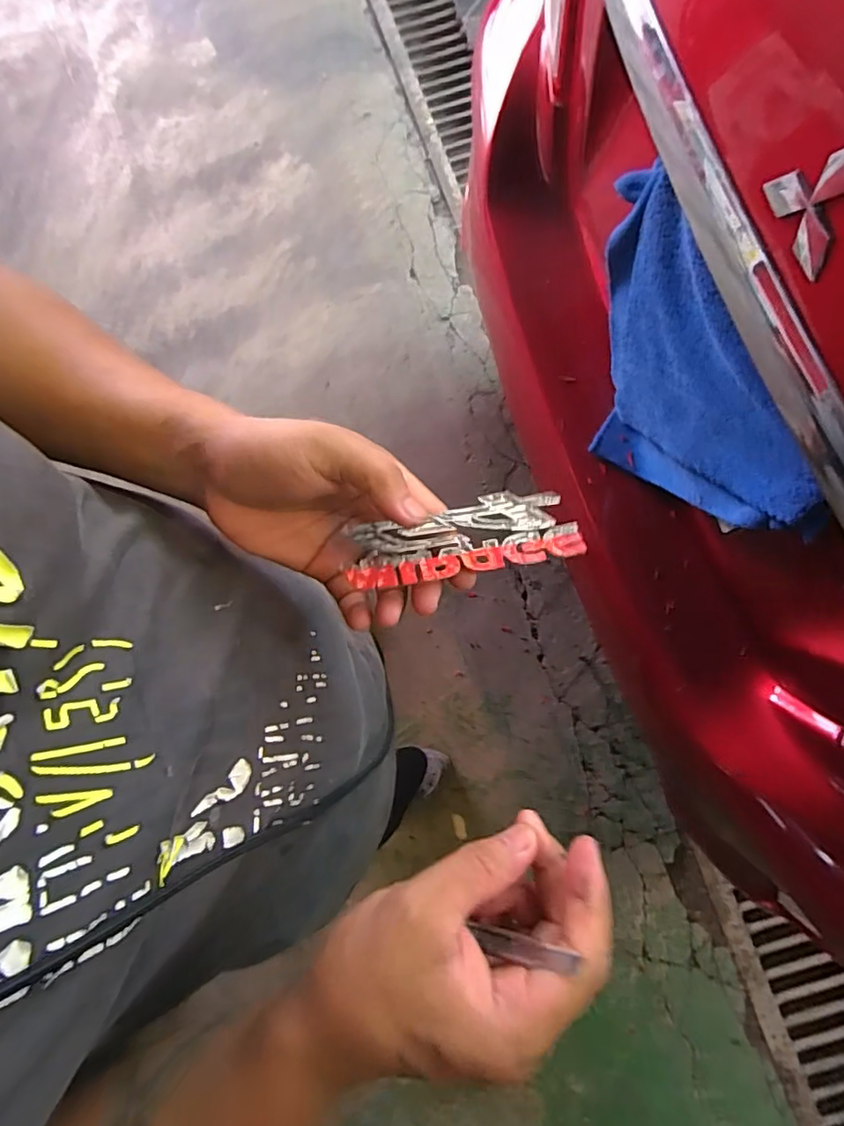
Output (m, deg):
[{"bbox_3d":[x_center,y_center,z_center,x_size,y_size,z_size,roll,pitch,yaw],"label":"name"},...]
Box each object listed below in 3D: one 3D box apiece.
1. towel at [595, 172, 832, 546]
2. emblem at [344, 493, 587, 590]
[{"bbox_3d":[0.278,-0.220,0.682,0.072,0.228,0.446,-17,78,-3],"label":"towel"},{"bbox_3d":[0.023,-0.014,0.313,0.125,0.010,0.043,-11,77,-9],"label":"emblem"}]

